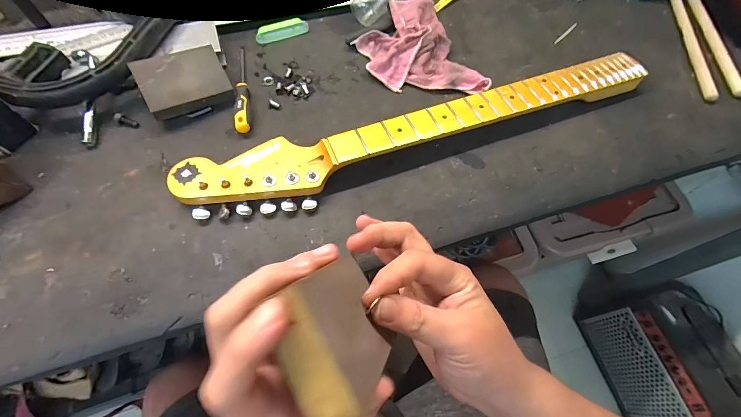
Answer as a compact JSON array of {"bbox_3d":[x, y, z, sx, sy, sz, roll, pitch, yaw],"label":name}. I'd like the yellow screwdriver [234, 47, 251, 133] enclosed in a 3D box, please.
[{"bbox_3d":[-0.175,-0.172,0.457,0.017,0.026,0.166,-8,63,-7],"label":"yellow screwdriver"}]

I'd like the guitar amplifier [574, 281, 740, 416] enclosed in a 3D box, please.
[{"bbox_3d":[0.788,0.402,0.931,0.202,0.282,0.338,-7,63,-6],"label":"guitar amplifier"}]

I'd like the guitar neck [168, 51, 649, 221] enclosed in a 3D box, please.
[{"bbox_3d":[0.088,-0.104,0.431,0.645,0.036,0.093,-18,67,-11],"label":"guitar neck"}]

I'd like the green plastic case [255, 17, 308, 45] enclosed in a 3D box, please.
[{"bbox_3d":[-0.137,-0.276,0.520,0.080,0.011,0.027,-18,64,-12],"label":"green plastic case"}]

